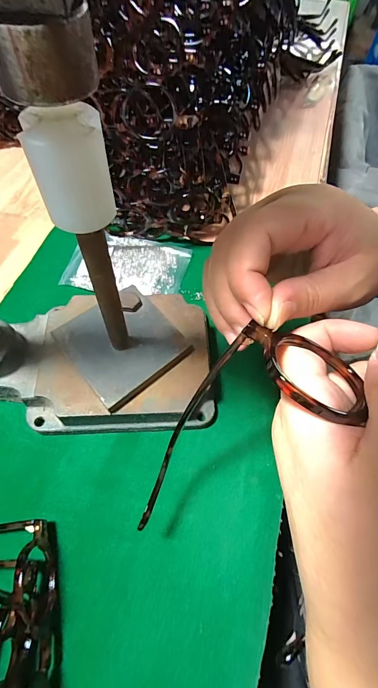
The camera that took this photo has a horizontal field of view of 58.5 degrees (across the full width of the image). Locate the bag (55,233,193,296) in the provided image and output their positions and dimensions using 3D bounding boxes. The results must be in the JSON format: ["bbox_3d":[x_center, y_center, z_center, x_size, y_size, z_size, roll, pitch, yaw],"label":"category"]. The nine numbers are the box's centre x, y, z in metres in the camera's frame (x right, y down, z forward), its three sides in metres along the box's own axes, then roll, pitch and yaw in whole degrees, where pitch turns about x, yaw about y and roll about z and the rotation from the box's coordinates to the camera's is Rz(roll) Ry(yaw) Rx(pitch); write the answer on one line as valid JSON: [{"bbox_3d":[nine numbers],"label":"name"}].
[{"bbox_3d":[-0.061,-0.082,0.345,0.117,0.008,0.074,6,61,0],"label":"bag"}]

